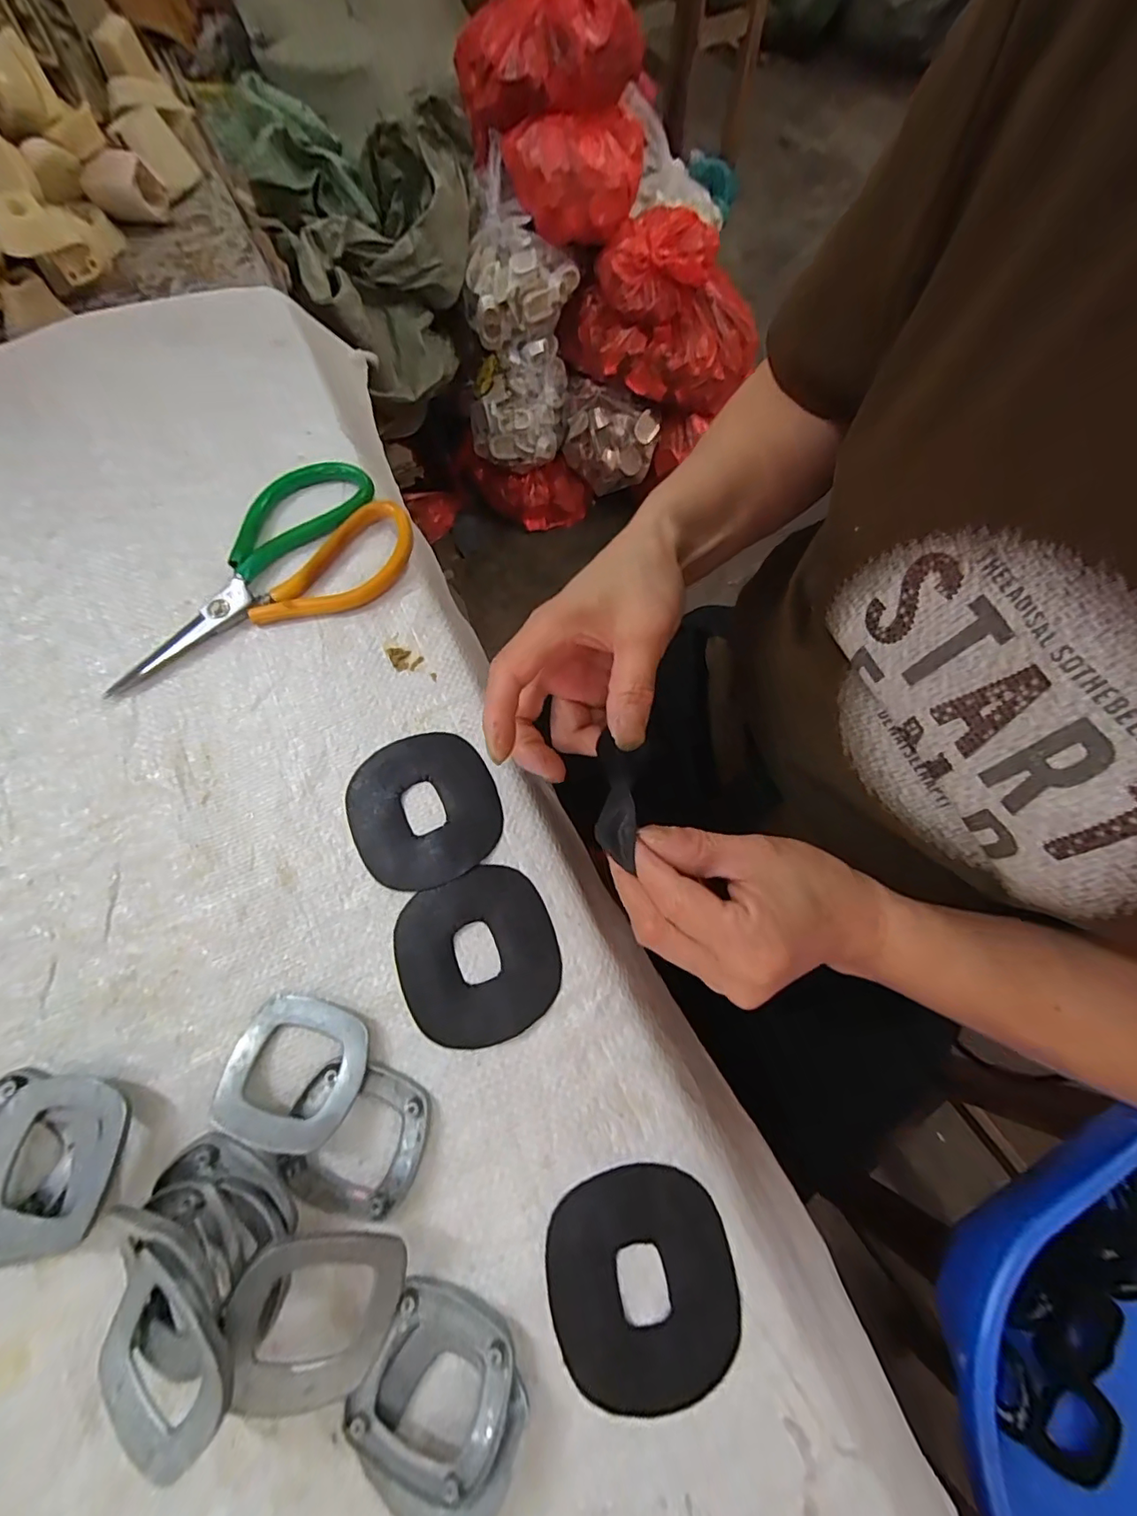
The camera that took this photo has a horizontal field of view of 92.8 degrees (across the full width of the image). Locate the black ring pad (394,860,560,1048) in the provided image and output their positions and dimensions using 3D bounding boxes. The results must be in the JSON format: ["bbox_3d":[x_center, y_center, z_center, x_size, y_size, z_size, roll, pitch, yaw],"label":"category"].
[{"bbox_3d":[-0.045,0.097,0.267,0.076,0.004,0.077,-23,74,-8],"label":"black ring pad"}]

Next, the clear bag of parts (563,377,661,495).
[{"bbox_3d":[0.077,-0.633,1.079,0.187,0.122,0.127,18,73,5],"label":"clear bag of parts"}]

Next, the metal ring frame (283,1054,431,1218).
[{"bbox_3d":[-0.095,0.171,0.242,0.060,0.008,0.058,11,73,3],"label":"metal ring frame"}]

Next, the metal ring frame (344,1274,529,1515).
[{"bbox_3d":[-0.050,0.255,0.212,0.063,0.015,0.066,28,74,8],"label":"metal ring frame"}]

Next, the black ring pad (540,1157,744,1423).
[{"bbox_3d":[0.031,0.221,0.228,0.076,0.005,0.081,-14,73,-5],"label":"black ring pad"}]

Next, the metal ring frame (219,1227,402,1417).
[{"bbox_3d":[-0.095,0.210,0.207,0.061,0.010,0.059,12,82,-27],"label":"metal ring frame"}]

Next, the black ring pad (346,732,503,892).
[{"bbox_3d":[-0.078,0.027,0.290,0.076,0.004,0.080,-21,74,-7],"label":"black ring pad"}]

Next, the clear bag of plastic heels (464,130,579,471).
[{"bbox_3d":[-0.086,-0.767,0.965,0.193,0.438,0.111,0,34,-1],"label":"clear bag of plastic heels"}]

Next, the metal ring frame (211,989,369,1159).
[{"bbox_3d":[-0.125,0.141,0.246,0.060,0.006,0.059,16,55,7],"label":"metal ring frame"}]

